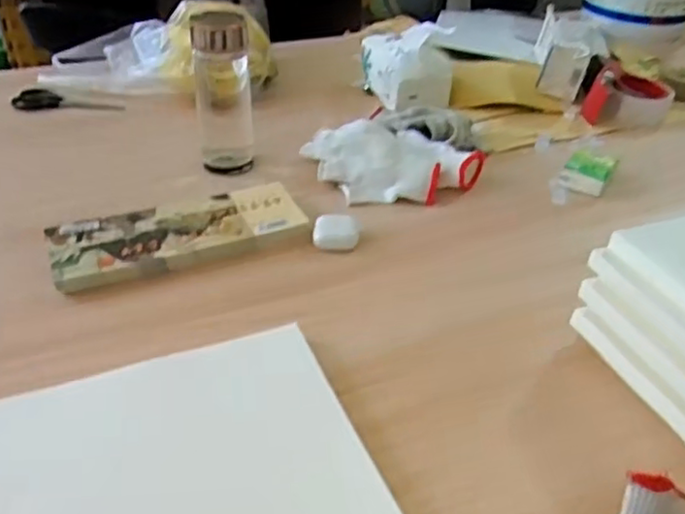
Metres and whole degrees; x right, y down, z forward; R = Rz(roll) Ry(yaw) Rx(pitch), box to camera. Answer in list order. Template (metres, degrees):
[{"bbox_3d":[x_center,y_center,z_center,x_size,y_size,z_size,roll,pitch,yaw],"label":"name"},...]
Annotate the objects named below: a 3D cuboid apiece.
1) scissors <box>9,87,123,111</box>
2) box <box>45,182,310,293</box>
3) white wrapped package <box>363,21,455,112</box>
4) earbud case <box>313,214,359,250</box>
[{"bbox_3d":[-0.419,-0.241,1.006,0.151,0.009,0.059,-5,49,-23],"label":"scissors"},{"bbox_3d":[-0.172,-0.026,0.705,0.259,0.020,0.094,-14,39,-21],"label":"box"},{"bbox_3d":[0.102,-0.298,1.013,0.114,0.097,0.145,-8,37,-13],"label":"white wrapped package"},{"bbox_3d":[-0.007,-0.027,0.715,0.047,0.029,0.026,-2,36,-6],"label":"earbud case"}]

